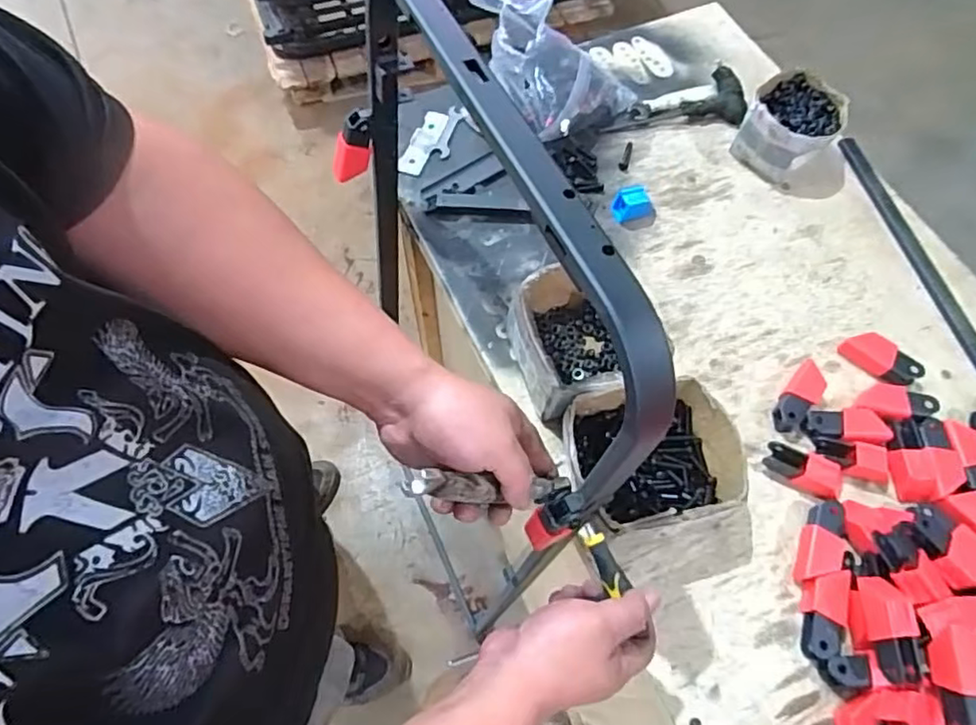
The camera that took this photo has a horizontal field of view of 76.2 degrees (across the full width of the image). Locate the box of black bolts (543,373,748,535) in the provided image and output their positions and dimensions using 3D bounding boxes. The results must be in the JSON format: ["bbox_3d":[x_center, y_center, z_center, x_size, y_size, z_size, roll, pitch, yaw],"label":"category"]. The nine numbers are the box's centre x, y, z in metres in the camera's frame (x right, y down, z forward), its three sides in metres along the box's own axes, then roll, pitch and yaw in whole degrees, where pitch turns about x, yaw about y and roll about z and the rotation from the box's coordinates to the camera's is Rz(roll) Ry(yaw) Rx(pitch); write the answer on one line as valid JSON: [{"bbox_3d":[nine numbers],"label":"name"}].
[{"bbox_3d":[0.157,0.092,0.630,0.167,0.092,0.157,-11,64,-7],"label":"box of black bolts"}]

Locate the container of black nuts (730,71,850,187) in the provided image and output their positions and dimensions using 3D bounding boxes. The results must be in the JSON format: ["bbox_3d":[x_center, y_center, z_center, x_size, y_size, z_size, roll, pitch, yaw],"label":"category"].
[{"bbox_3d":[0.407,-0.320,0.844,0.113,0.074,0.120,1,63,-2],"label":"container of black nuts"}]

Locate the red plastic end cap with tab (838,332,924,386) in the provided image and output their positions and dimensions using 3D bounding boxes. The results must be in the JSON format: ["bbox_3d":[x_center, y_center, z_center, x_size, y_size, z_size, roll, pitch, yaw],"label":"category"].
[{"bbox_3d":[0.457,-0.005,0.719,0.084,0.028,0.040,40,68,17],"label":"red plastic end cap with tab"}]

